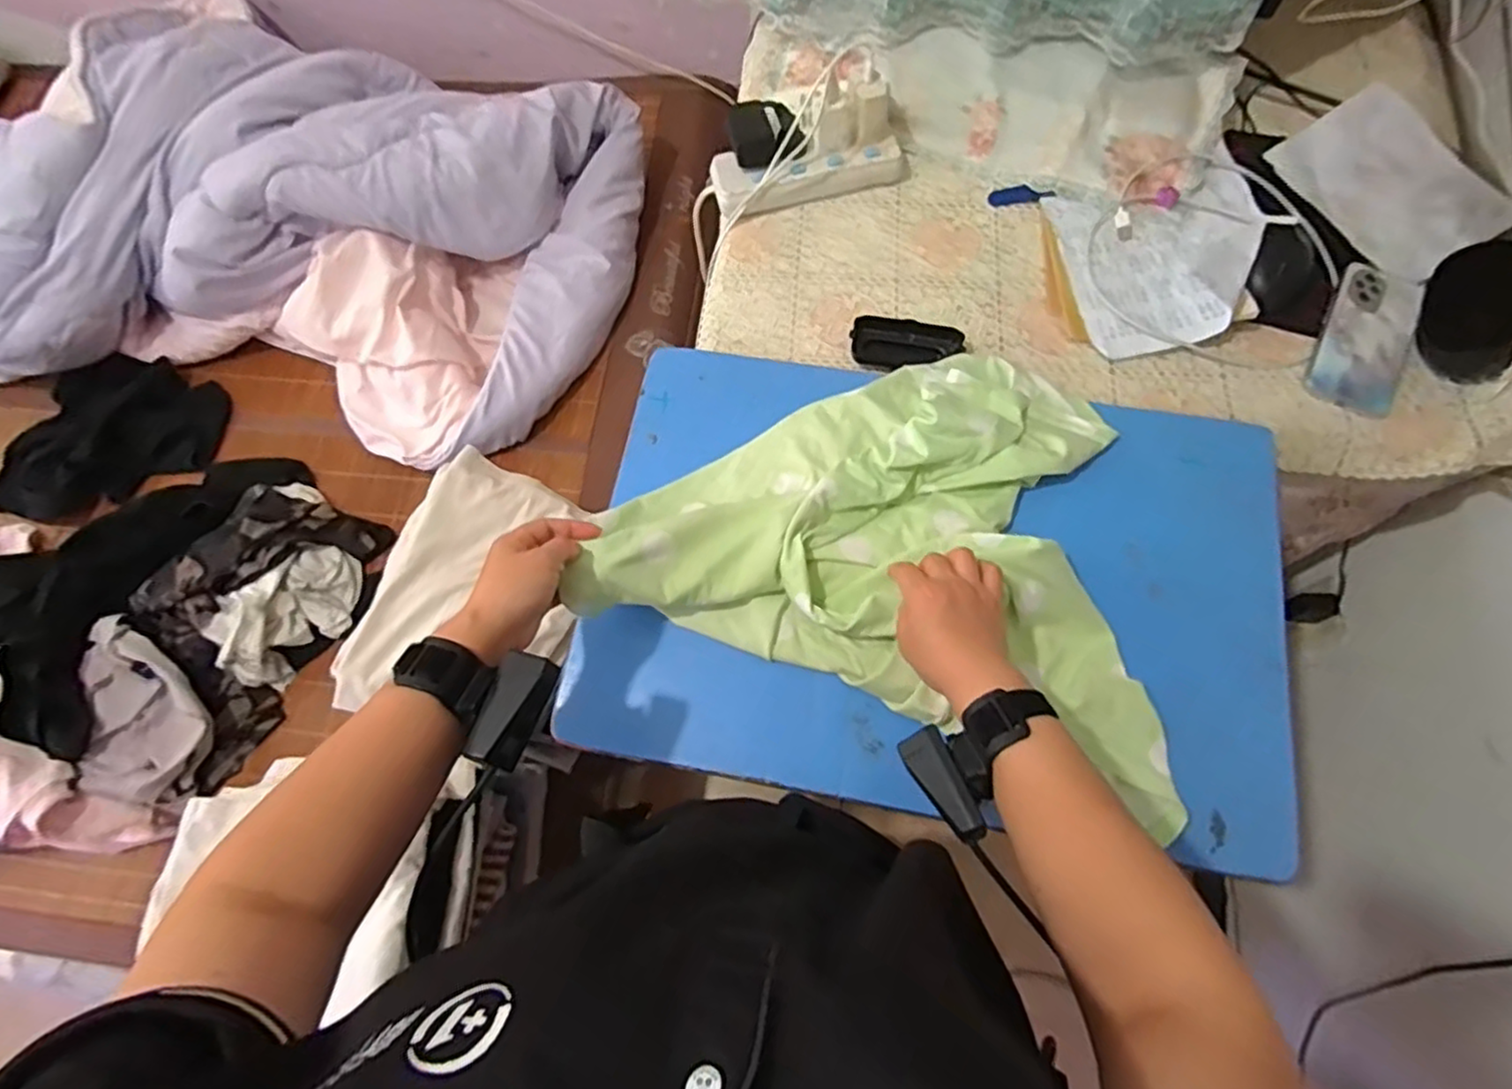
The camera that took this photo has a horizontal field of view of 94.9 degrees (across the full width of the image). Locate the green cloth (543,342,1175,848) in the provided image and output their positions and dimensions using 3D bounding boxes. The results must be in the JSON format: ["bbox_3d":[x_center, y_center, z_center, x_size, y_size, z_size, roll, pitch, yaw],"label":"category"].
[{"bbox_3d":[0.139,-0.029,0.595,0.490,0.086,0.343,18,76,6],"label":"green cloth"}]

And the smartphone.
[{"bbox_3d":[0.607,-0.206,0.684,0.080,0.011,0.158,27,74,12],"label":"smartphone"}]

